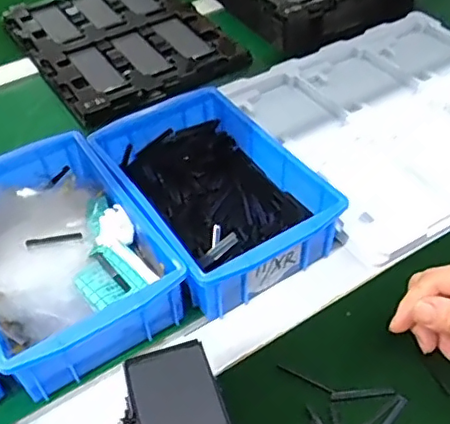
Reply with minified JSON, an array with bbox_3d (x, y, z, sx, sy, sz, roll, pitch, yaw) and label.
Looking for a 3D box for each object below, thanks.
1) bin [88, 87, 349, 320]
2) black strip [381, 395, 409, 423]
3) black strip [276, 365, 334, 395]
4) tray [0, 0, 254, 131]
[{"bbox_3d":[-0.012,-0.017,0.488,0.136,0.059,0.201,-26,49,-21],"label":"bin"},{"bbox_3d":[0.106,0.135,0.370,0.006,0.004,0.042,32,55,30],"label":"black strip"},{"bbox_3d":[0.055,0.115,0.395,0.041,0.004,0.005,22,50,23],"label":"black strip"},{"bbox_3d":[-0.135,-0.226,0.734,0.225,0.021,0.297,-26,49,-21],"label":"tray"}]

